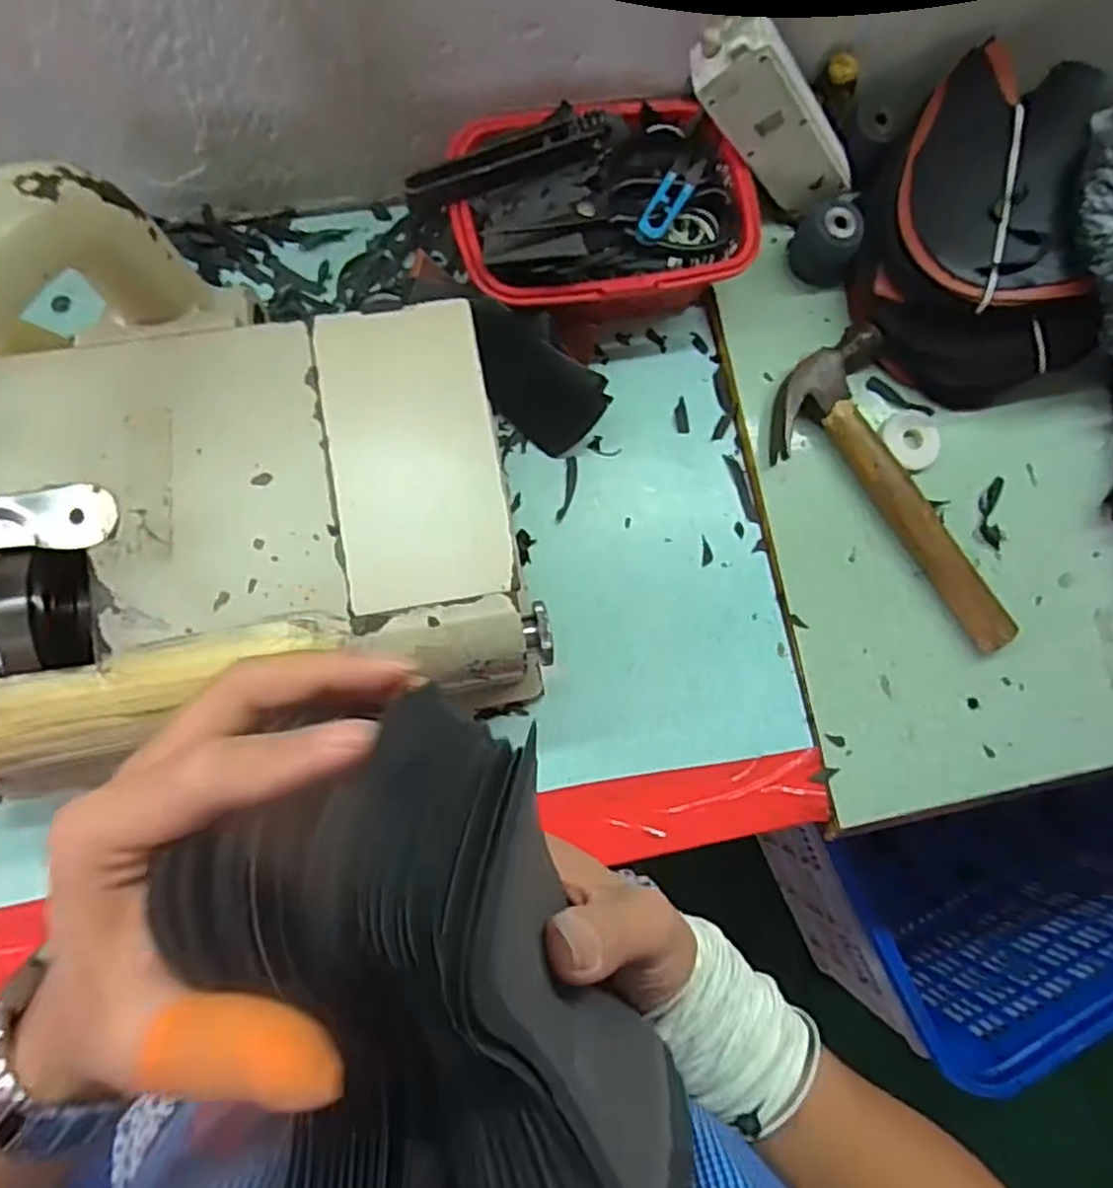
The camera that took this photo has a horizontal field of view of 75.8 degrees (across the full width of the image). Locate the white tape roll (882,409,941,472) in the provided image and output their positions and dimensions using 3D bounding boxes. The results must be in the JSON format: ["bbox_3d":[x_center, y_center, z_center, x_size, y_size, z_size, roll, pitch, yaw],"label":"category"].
[{"bbox_3d":[0.293,-0.126,0.582,0.042,0.011,0.049,-14,83,-7],"label":"white tape roll"}]

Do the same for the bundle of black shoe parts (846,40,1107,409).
[{"bbox_3d":[0.328,-0.284,0.560,0.166,0.097,0.241,-3,82,-5],"label":"bundle of black shoe parts"}]

